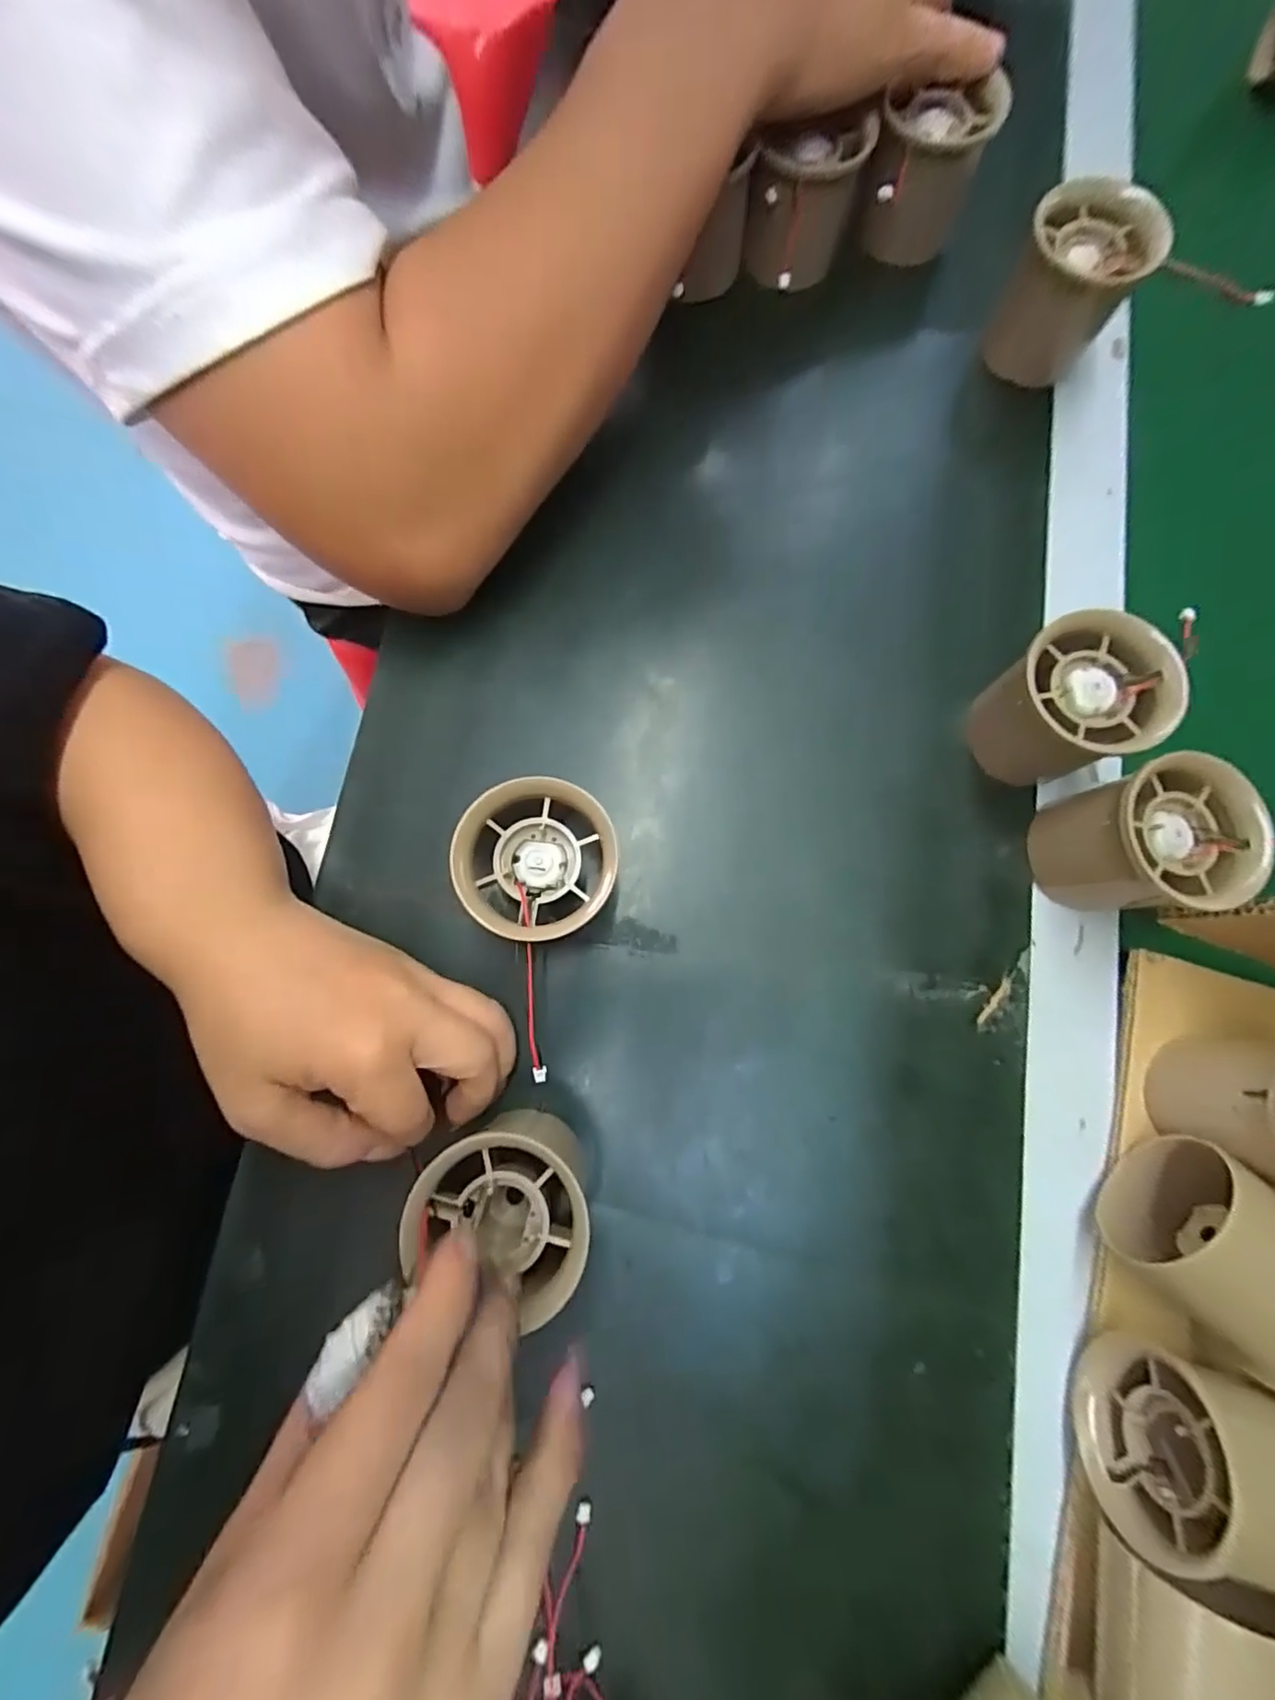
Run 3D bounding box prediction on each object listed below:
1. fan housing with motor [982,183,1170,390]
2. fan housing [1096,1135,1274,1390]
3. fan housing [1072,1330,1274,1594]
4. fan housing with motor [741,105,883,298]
[{"bbox_3d":[0.194,-0.255,0.282,0.054,0.059,0.051,42,81,6],"label":"fan housing with motor"},{"bbox_3d":[0.196,0.135,0.200,0.058,0.051,0.049,44,81,7],"label":"fan housing"},{"bbox_3d":[0.184,0.195,0.196,0.068,0.050,0.052,9,79,0],"label":"fan housing"},{"bbox_3d":[0.078,-0.304,0.291,0.045,0.053,0.043,19,79,2],"label":"fan housing with motor"}]

